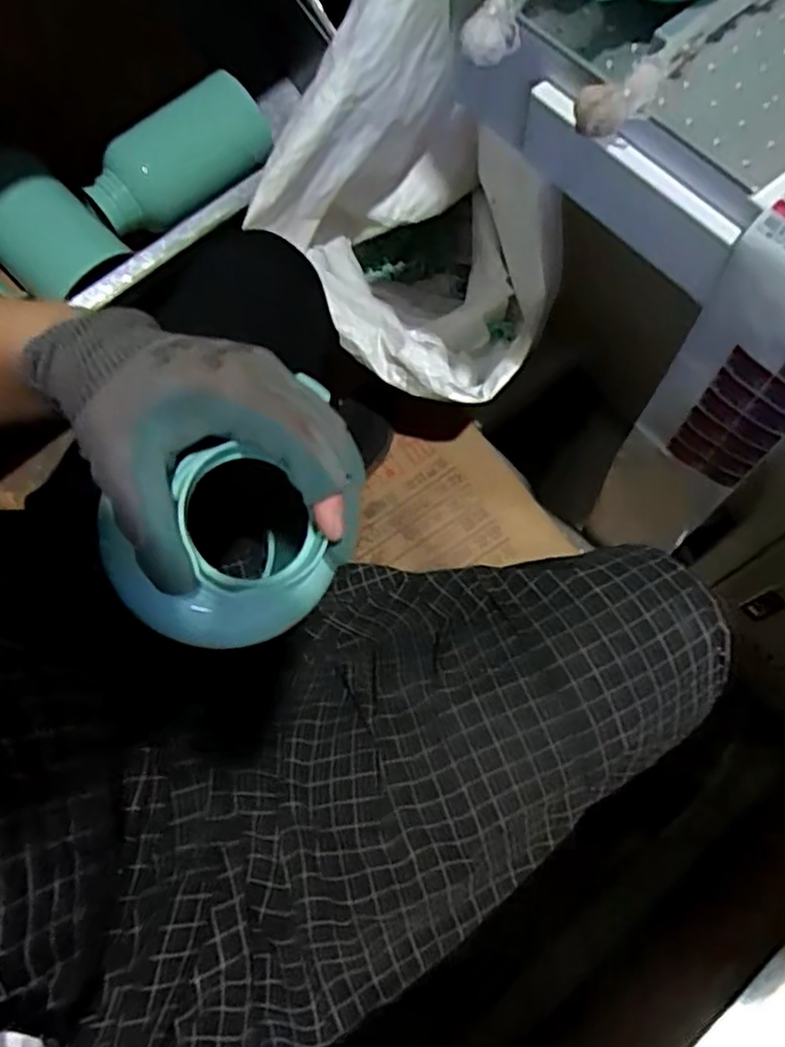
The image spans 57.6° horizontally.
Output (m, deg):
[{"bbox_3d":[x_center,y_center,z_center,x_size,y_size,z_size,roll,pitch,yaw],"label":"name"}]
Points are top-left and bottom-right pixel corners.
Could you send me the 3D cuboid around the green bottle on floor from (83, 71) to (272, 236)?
[{"bbox_3d":[-0.286,-0.483,0.951,0.255,0.094,0.112,-31,70,5],"label":"green bottle on floor"}]

